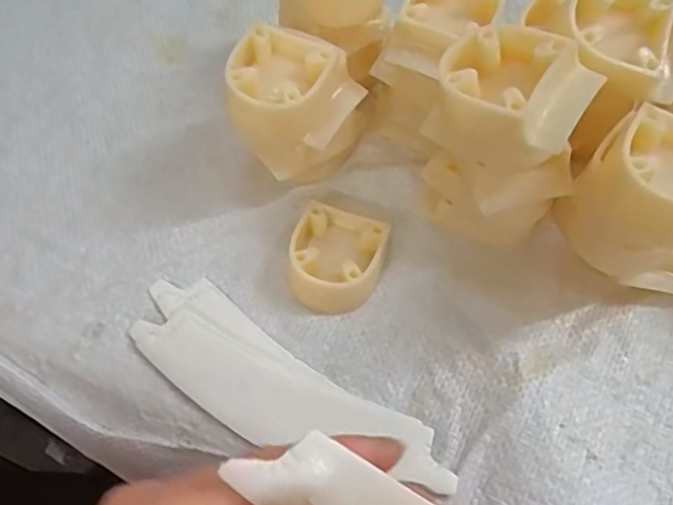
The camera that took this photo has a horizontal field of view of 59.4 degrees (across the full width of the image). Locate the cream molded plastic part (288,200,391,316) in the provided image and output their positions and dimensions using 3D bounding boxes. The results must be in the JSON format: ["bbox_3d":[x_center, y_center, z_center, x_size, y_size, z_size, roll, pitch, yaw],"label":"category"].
[{"bbox_3d":[-0.001,0.005,0.300,0.045,0.022,0.058,15,64,8],"label":"cream molded plastic part"}]

